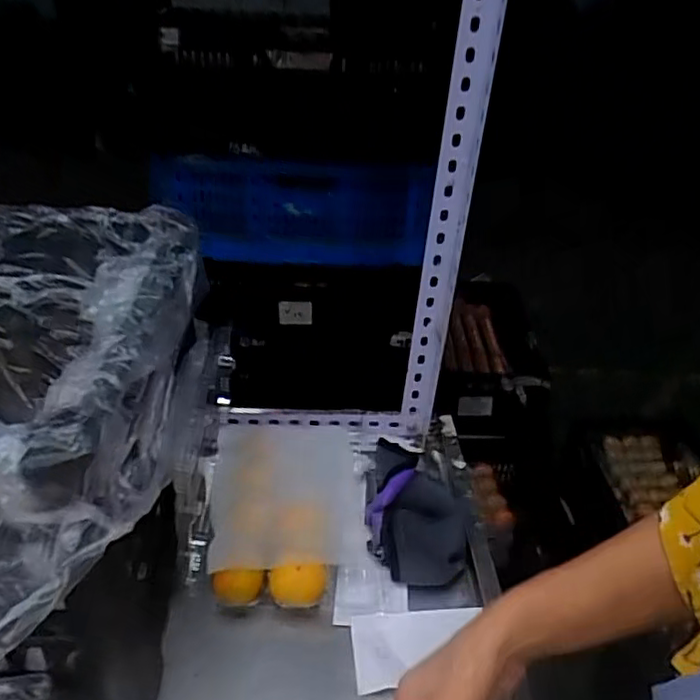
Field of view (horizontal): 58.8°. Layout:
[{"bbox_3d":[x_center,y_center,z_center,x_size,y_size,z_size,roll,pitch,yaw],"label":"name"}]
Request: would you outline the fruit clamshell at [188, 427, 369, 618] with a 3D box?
[{"bbox_3d":[-0.074,0.167,0.627,0.158,0.085,0.184,0,33,-7],"label":"fruit clamshell"}]

